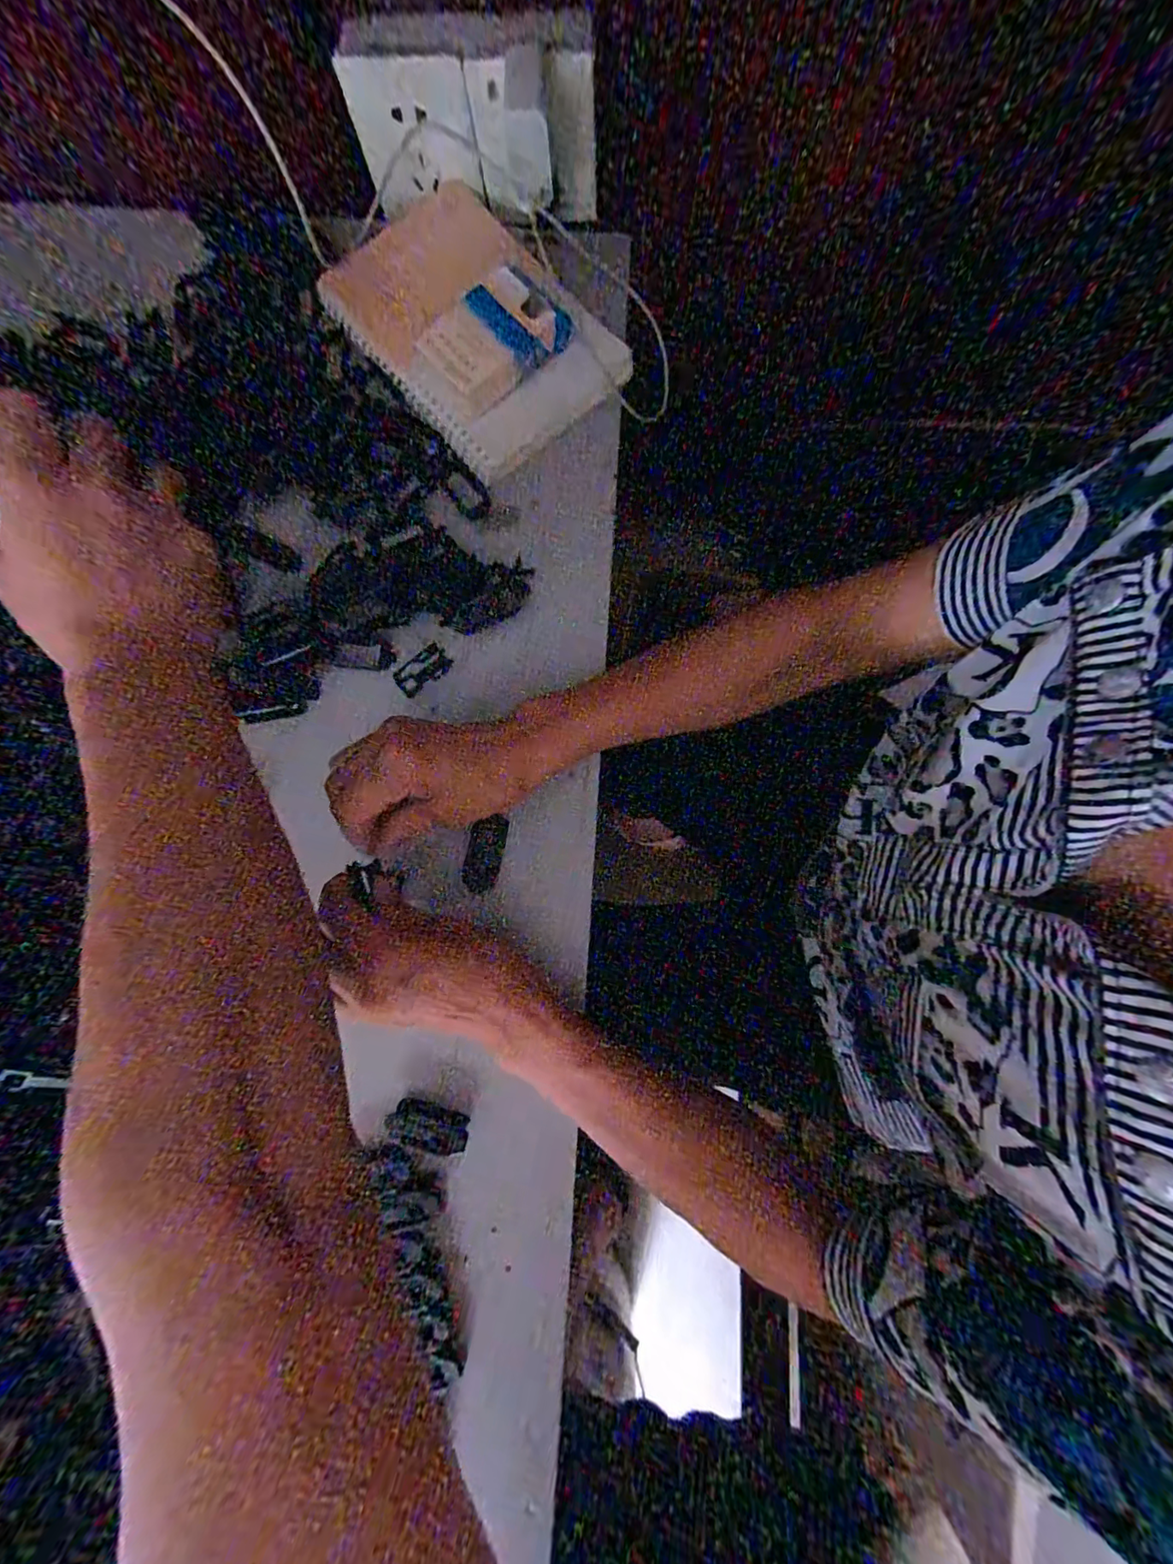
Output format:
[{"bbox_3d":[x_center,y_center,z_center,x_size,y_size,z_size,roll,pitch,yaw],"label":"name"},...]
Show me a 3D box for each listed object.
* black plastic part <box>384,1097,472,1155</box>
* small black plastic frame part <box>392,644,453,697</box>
[{"bbox_3d":[-0.099,0.217,0.324,0.052,0.007,0.024,27,43,-17],"label":"black plastic part"},{"bbox_3d":[-0.116,-0.079,0.364,0.040,0.009,0.020,-37,79,-7],"label":"small black plastic frame part"}]

